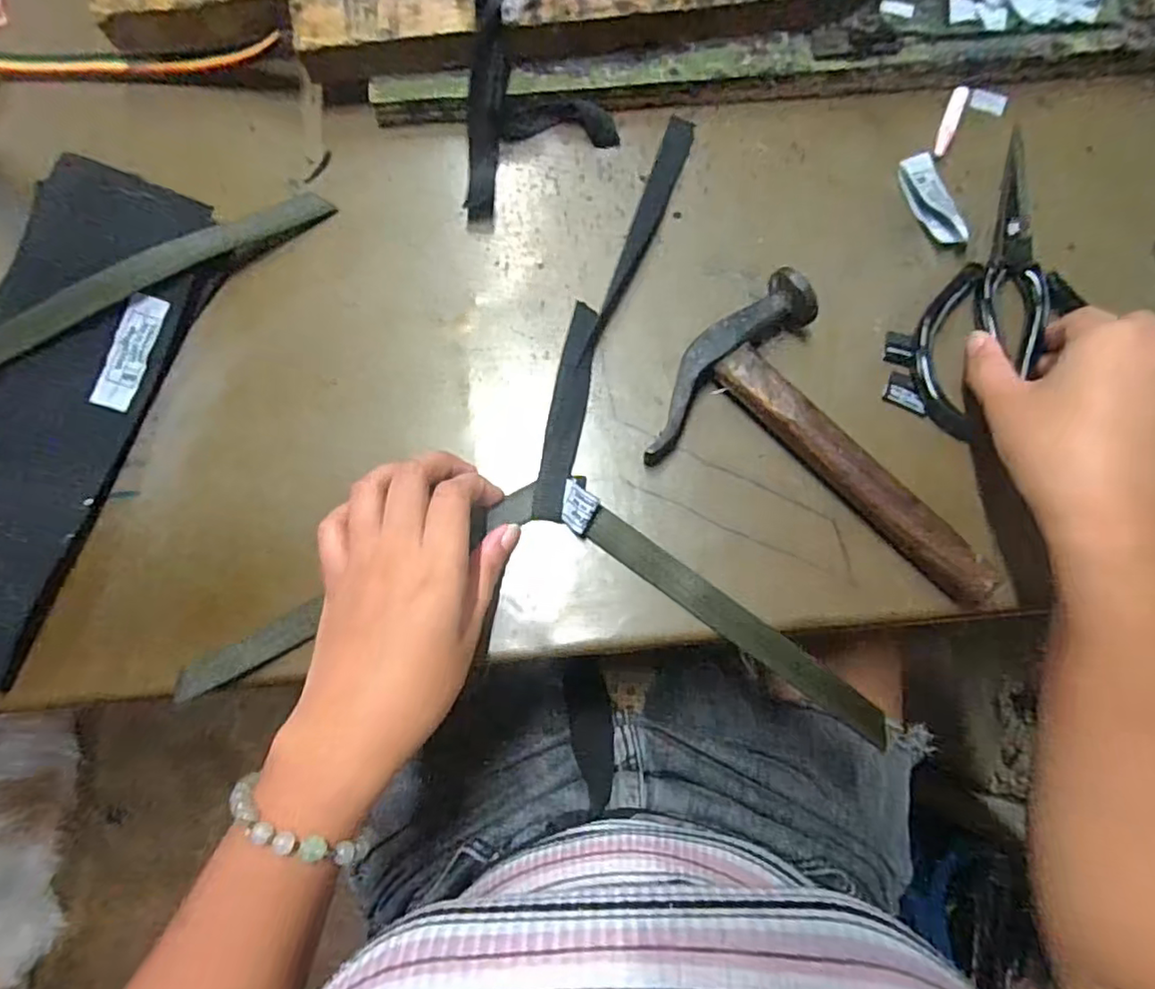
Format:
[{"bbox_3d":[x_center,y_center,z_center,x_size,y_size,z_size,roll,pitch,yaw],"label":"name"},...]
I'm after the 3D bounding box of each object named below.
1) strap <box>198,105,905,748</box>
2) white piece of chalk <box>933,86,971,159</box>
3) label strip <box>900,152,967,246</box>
[{"bbox_3d":[-0.009,-0.056,0.332,0.329,0.021,0.329,4,79,2],"label":"strap"},{"bbox_3d":[0.217,-0.218,0.359,0.009,0.005,0.047,24,80,6],"label":"white piece of chalk"},{"bbox_3d":[0.201,-0.166,0.350,0.022,0.008,0.057,-14,79,-2],"label":"label strip"}]

